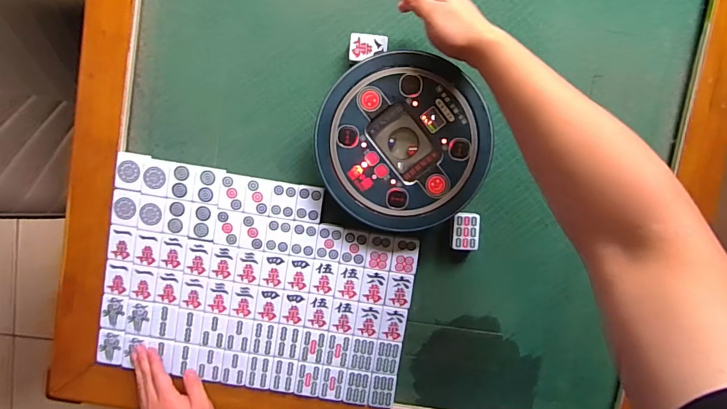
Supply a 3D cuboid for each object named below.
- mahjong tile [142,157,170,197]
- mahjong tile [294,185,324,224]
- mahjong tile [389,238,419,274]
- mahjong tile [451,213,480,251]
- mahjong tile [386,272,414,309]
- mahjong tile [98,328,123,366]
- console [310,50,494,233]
[{"bbox_3d":[-0.296,-0.039,0.586,0.042,0.021,0.053,6,96,-1],"label":"mahjong tile"},{"bbox_3d":[-0.077,-0.001,0.595,0.037,0.028,0.052,9,96,-2],"label":"mahjong tile"},{"bbox_3d":[0.060,0.075,0.597,0.038,0.020,0.050,6,96,-1],"label":"mahjong tile"},{"bbox_3d":[0.147,0.039,0.595,0.037,0.029,0.054,5,96,-1],"label":"mahjong tile"},{"bbox_3d":[0.053,0.126,0.607,0.036,0.025,0.051,7,96,-2],"label":"mahjong tile"},{"bbox_3d":[-0.374,0.210,0.614,0.037,0.026,0.056,7,96,-2],"label":"mahjong tile"},{"bbox_3d":[0.055,-0.081,0.537,0.220,0.028,0.222,0,92,-1],"label":"console"}]

